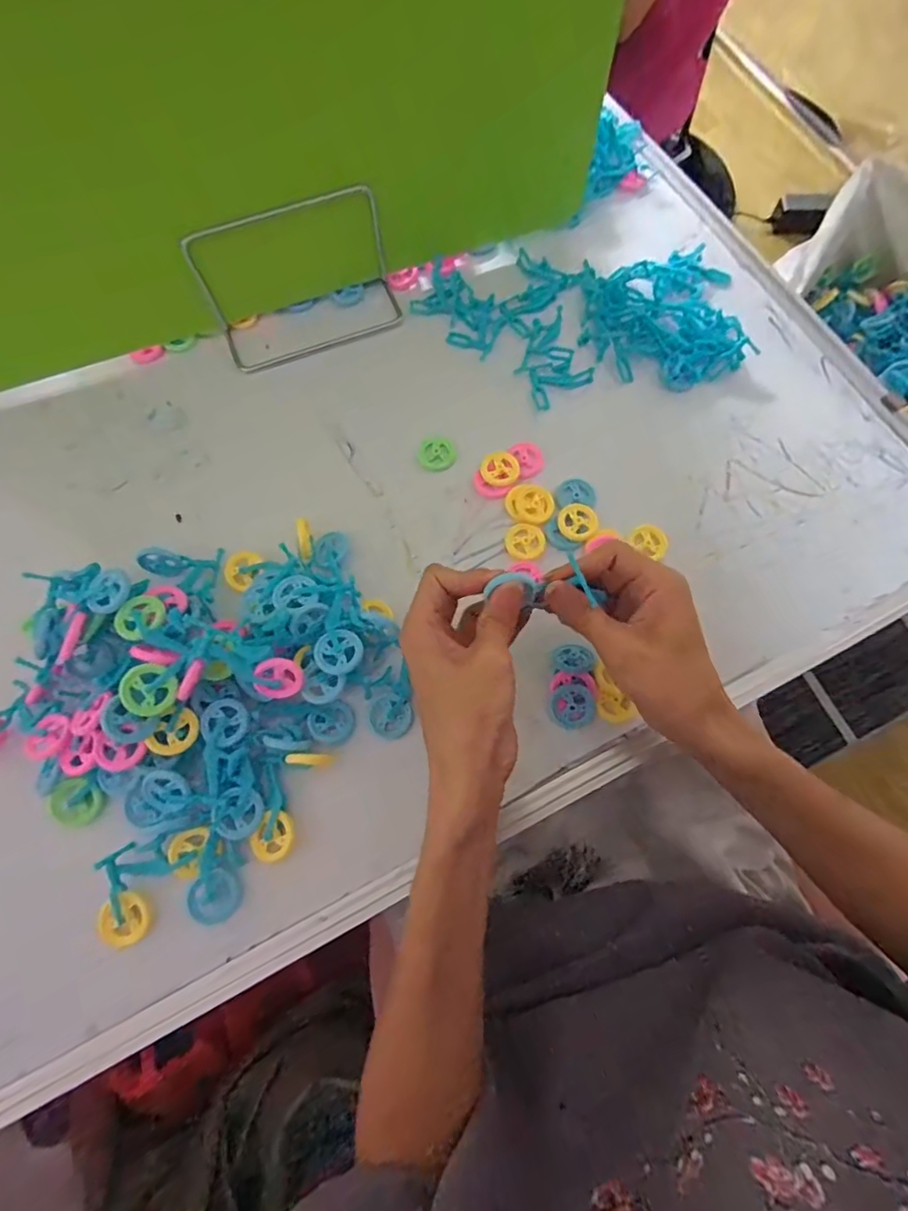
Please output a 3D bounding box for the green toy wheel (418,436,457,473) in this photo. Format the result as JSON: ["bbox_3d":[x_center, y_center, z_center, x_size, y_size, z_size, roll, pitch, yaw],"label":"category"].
[{"bbox_3d":[-0.013,-0.119,0.421,0.028,0.005,0.032,-1,72,1],"label":"green toy wheel"}]

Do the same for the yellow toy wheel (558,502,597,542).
[{"bbox_3d":[0.091,-0.062,0.397,0.028,0.005,0.029,0,72,1],"label":"yellow toy wheel"}]

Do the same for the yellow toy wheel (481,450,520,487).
[{"bbox_3d":[0.035,-0.104,0.409,0.028,0.005,0.029,0,72,1],"label":"yellow toy wheel"}]

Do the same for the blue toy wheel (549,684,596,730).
[{"bbox_3d":[0.078,0.067,0.355,0.028,0.011,0.028,0,72,1],"label":"blue toy wheel"}]

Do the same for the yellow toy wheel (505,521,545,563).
[{"bbox_3d":[0.053,-0.047,0.395,0.030,0.004,0.028,0,72,1],"label":"yellow toy wheel"}]

